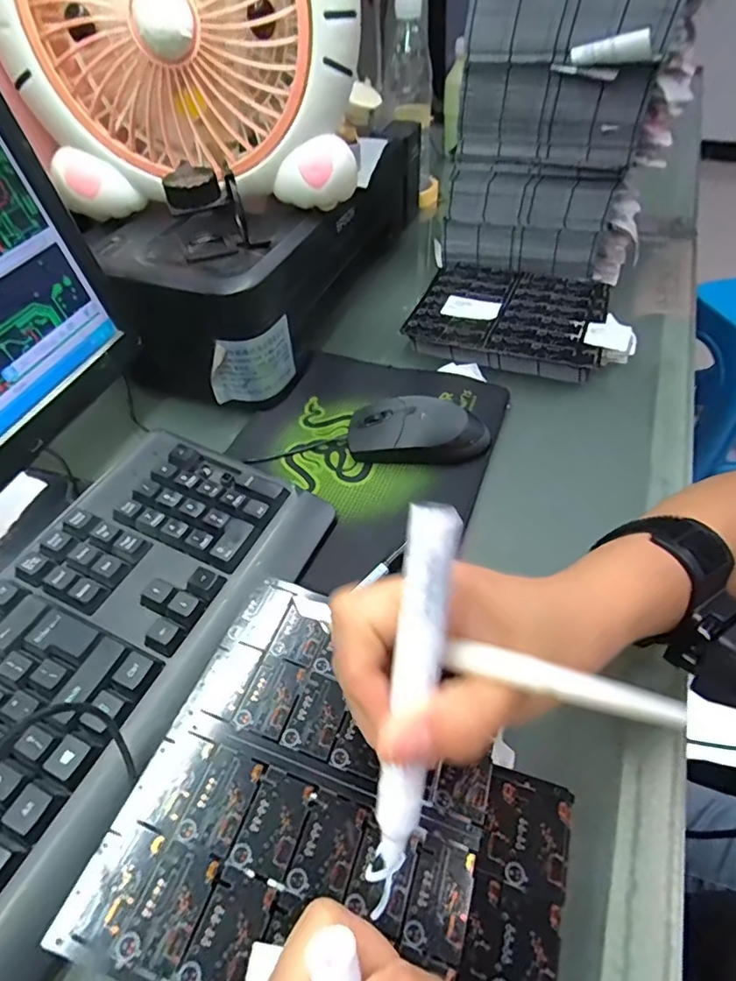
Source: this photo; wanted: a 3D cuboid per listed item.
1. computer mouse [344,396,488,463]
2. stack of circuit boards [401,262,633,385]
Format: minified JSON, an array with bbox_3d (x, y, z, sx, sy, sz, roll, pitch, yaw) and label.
[{"bbox_3d":[0.040,-0.047,0.418,0.113,0.036,0.057,9,49,11],"label":"computer mouse"},{"bbox_3d":[0.161,-0.180,0.542,0.208,0.029,0.173,16,51,17],"label":"stack of circuit boards"}]

